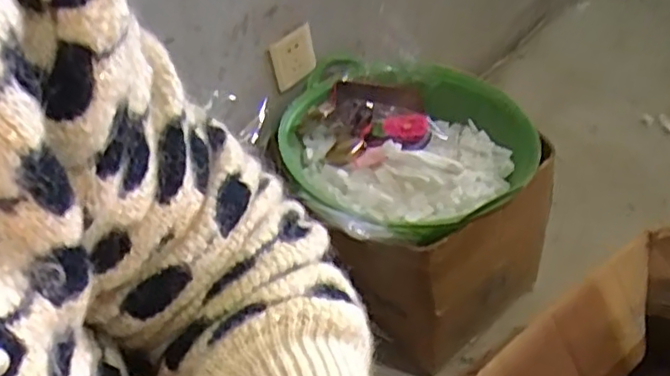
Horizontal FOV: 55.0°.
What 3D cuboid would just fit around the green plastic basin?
[{"bbox_3d":[0.116,-0.078,1.009,0.378,0.093,0.376,-5,47,5],"label":"green plastic basin"}]

